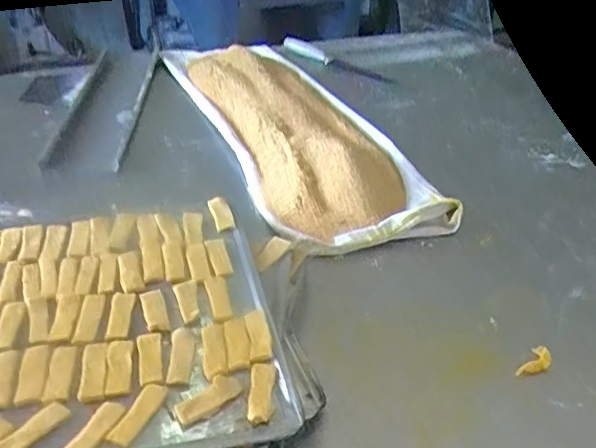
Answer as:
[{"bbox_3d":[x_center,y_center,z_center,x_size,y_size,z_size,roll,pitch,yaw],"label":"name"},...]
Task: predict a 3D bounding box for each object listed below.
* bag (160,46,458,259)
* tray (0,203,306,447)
[{"bbox_3d":[-0.023,-0.167,0.916,0.236,0.056,0.597,-12,37,-19],"label":"bag"},{"bbox_3d":[-0.260,0.086,0.536,0.459,0.045,0.351,-9,32,-11],"label":"tray"}]

